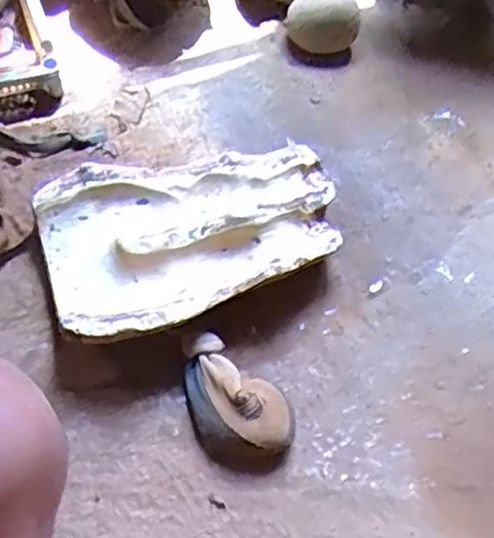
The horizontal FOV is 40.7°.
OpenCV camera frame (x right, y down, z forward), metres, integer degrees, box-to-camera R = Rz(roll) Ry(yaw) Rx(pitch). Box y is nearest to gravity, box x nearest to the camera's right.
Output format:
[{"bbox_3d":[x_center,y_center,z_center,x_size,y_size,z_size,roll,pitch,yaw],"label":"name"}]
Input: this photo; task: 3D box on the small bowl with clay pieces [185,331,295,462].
[{"bbox_3d":[-0.018,0.149,0.734,0.161,0.062,0.096,38,68,14],"label":"small bowl with clay pieces"}]

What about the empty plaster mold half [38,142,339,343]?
[{"bbox_3d":[-0.063,-0.040,0.804,0.355,0.072,0.230,-13,66,-10],"label":"empty plaster mold half"}]

